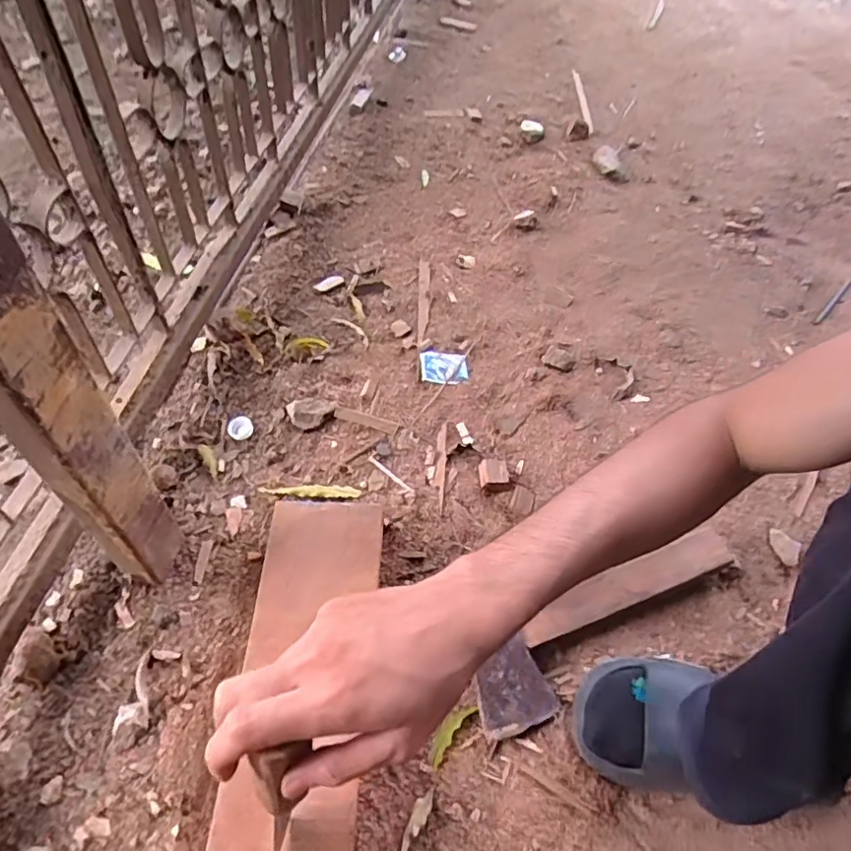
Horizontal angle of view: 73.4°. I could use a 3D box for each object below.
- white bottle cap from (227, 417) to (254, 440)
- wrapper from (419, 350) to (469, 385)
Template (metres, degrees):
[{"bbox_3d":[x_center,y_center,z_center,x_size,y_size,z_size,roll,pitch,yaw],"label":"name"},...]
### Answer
[{"bbox_3d":[-0.240,0.004,0.742,0.031,0.011,0.033,3,54,-3],"label":"white bottle cap"},{"bbox_3d":[0.027,-0.086,0.829,0.068,0.008,0.060,-1,54,-6],"label":"wrapper"}]

